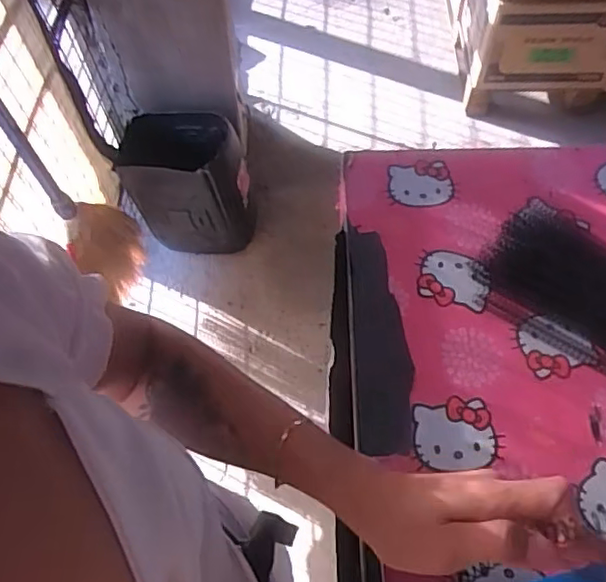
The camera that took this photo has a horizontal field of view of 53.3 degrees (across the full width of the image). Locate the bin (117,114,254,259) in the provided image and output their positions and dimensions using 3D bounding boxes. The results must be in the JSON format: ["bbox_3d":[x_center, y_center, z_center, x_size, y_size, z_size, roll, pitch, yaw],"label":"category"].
[{"bbox_3d":[-0.296,-0.291,1.577,0.333,0.322,0.253,2,61,2],"label":"bin"}]

